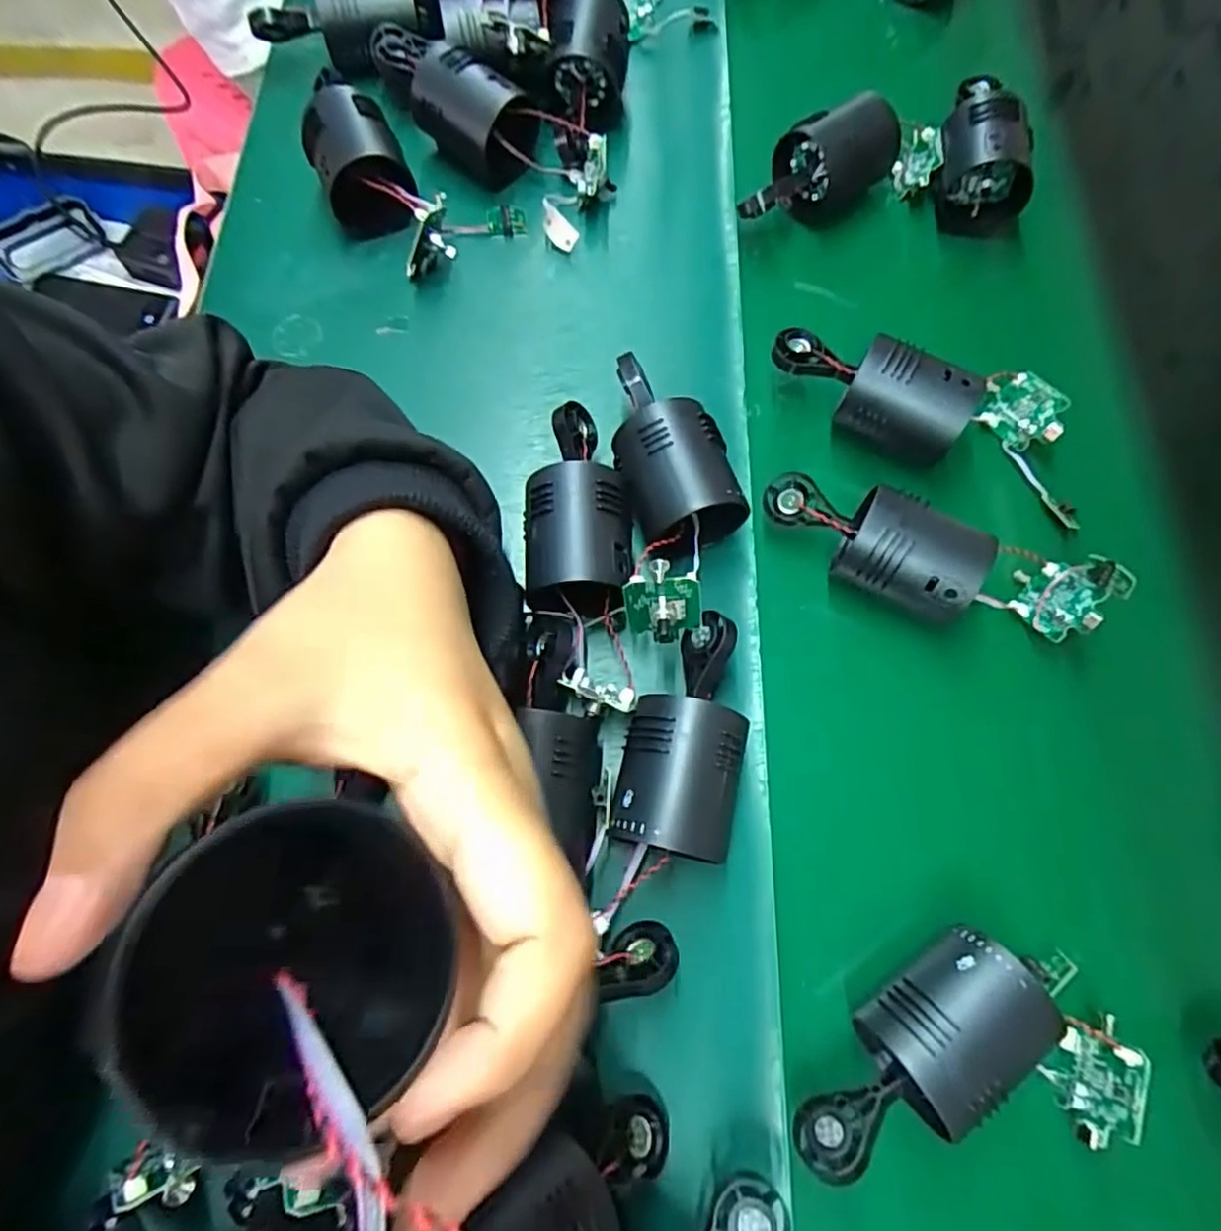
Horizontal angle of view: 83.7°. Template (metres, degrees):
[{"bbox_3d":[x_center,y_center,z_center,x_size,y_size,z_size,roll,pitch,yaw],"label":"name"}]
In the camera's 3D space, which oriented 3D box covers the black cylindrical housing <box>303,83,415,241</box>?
[{"bbox_3d":[-0.161,-0.287,0.439,0.052,0.057,0.079,-24,75,-9],"label":"black cylindrical housing"}]

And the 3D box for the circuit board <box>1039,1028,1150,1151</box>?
[{"bbox_3d":[0.212,0.208,0.300,0.008,0.038,0.042,34,67,-19],"label":"circuit board"}]

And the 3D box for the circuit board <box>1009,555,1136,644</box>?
[{"bbox_3d":[0.248,-0.009,0.367,0.012,0.054,0.041,17,71,-30],"label":"circuit board"}]

